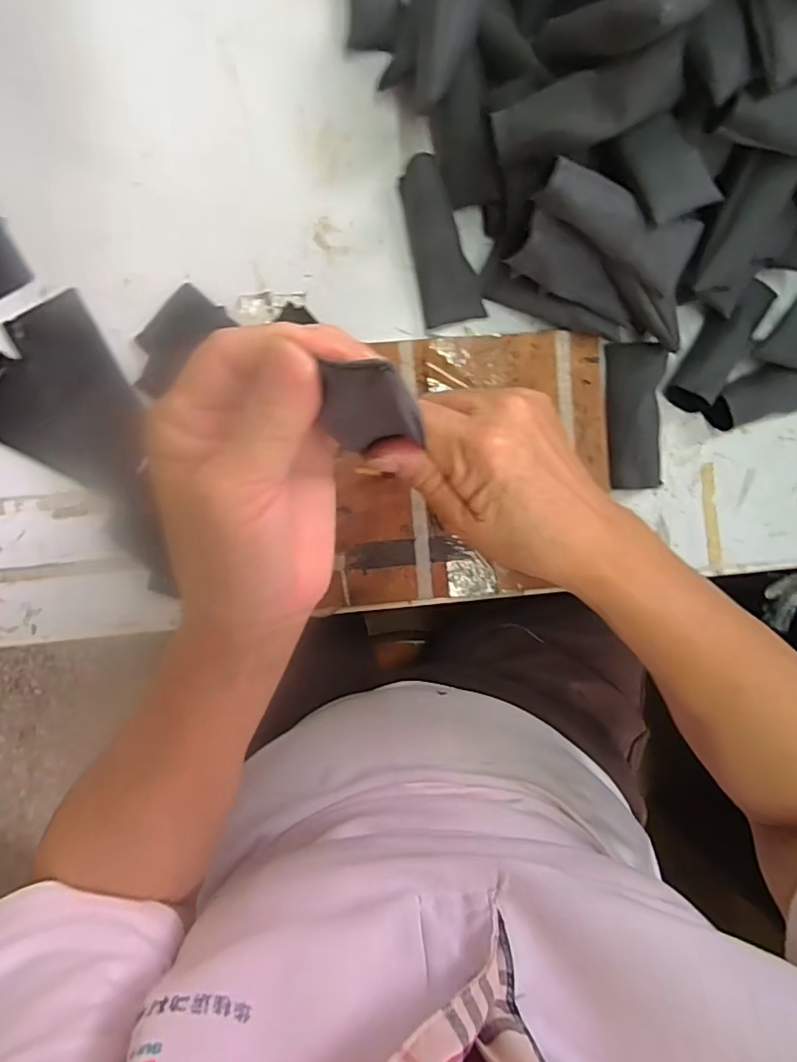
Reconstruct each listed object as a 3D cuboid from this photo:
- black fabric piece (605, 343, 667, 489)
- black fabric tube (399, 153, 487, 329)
[{"bbox_3d":[0.168,-0.079,0.400,0.039,0.024,0.098,0,91,-4],"label":"black fabric piece"},{"bbox_3d":[0.029,-0.194,0.382,0.039,0.026,0.100,-14,92,-3],"label":"black fabric tube"}]

